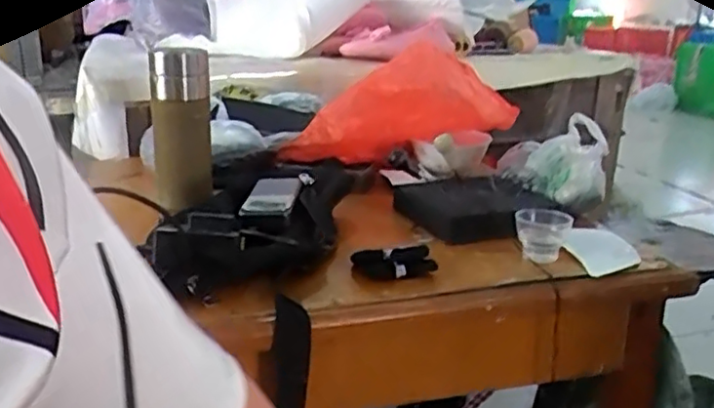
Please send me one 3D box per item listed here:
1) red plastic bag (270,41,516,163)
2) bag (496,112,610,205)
[{"bbox_3d":[0.044,-0.132,0.928,0.322,0.138,0.141,-16,16,7],"label":"red plastic bag"},{"bbox_3d":[0.239,-0.055,0.806,0.126,0.094,0.102,7,18,16],"label":"bag"}]

